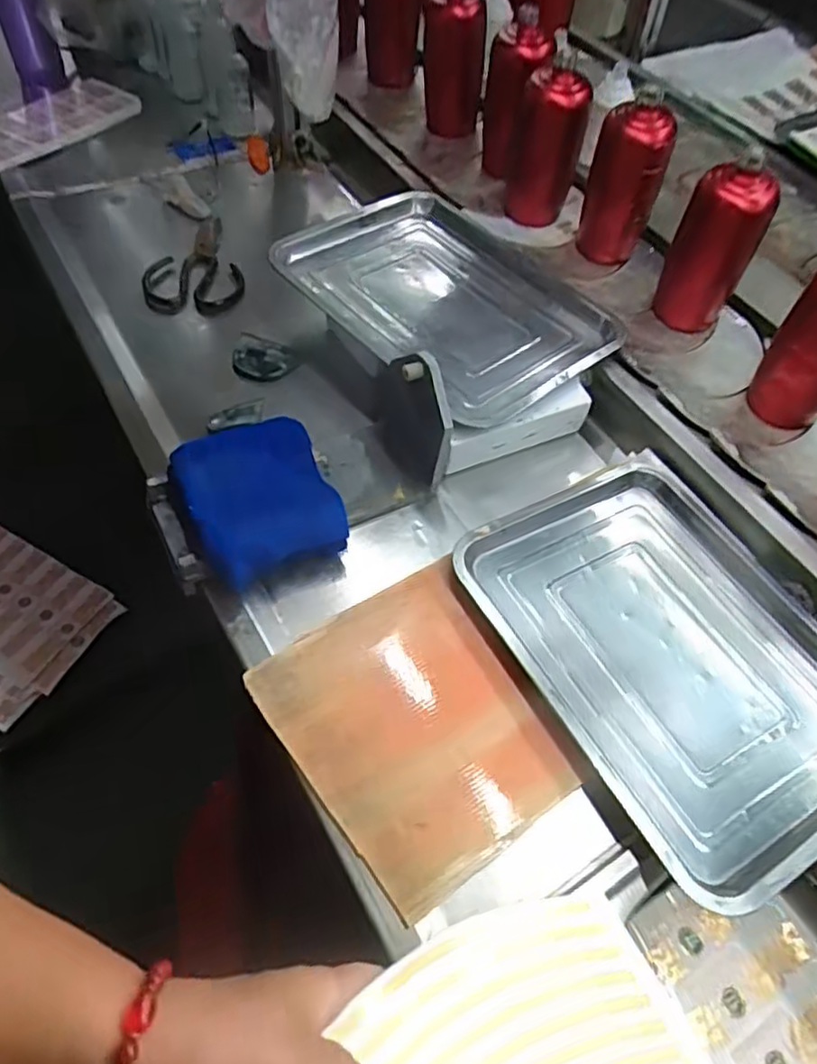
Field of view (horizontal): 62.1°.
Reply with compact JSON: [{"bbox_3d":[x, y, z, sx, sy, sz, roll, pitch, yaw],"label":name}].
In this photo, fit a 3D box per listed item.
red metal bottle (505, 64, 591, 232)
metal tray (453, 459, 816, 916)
[{"bbox_3d":[0.172,-0.479,0.843,0.081,0.170,0.068,12,55,3],"label":"red metal bottle"},{"bbox_3d":[0.228,0.094,0.581,0.260,0.039,0.347,-25,62,-18],"label":"metal tray"}]

